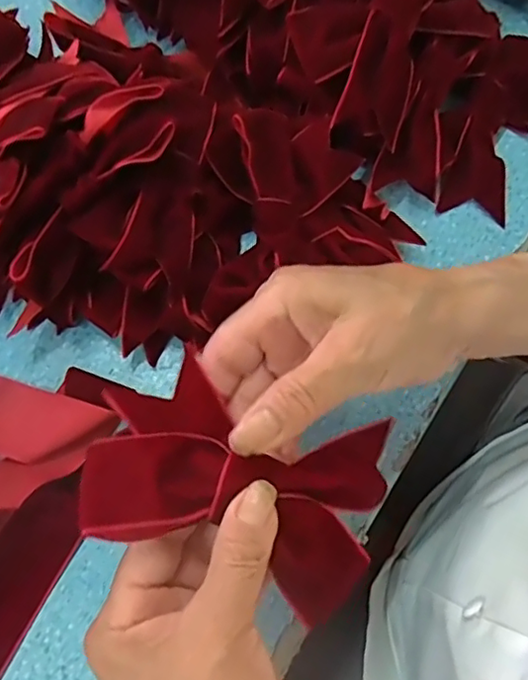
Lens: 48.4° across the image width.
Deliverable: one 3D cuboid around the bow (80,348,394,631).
[{"bbox_3d":[-0.009,0.055,0.241,0.115,0.049,0.080,19,75,5],"label":"bow"}]

